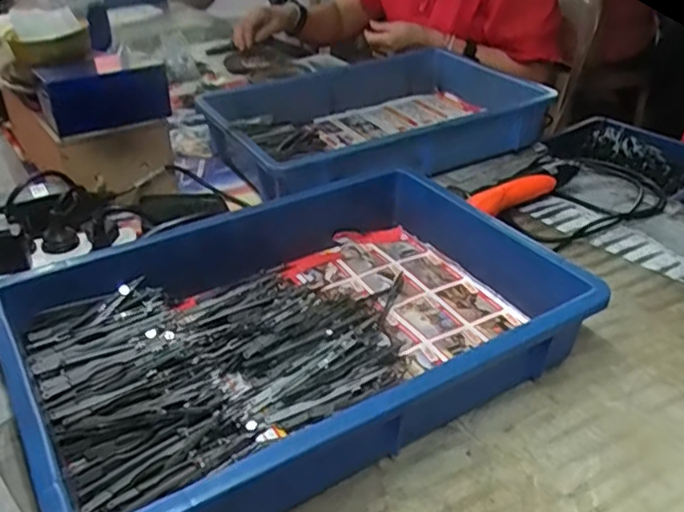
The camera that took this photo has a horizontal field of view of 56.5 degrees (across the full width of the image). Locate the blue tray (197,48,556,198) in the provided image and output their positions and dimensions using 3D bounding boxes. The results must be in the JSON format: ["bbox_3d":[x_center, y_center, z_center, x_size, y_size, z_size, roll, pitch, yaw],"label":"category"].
[{"bbox_3d":[0.049,-0.191,0.902,0.442,0.073,0.290,-17,37,-21],"label":"blue tray"}]

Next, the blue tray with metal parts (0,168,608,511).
[{"bbox_3d":[-0.038,0.055,0.534,0.420,0.080,0.288,-20,38,-26],"label":"blue tray with metal parts"}]

